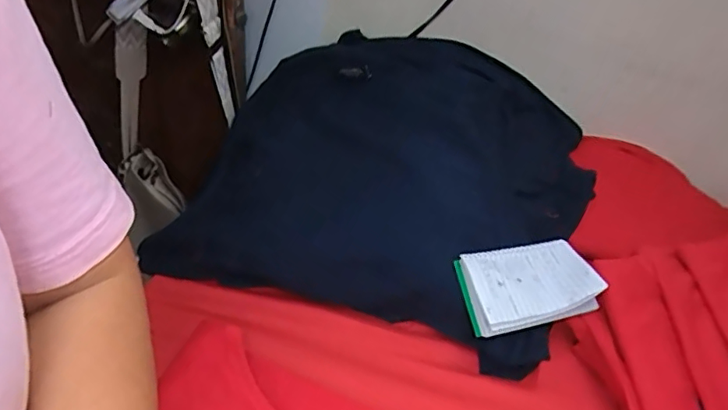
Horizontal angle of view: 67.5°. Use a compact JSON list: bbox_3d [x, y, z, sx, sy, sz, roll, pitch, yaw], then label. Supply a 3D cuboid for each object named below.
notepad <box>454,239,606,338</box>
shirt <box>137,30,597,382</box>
[{"bbox_3d":[0.170,0.080,0.564,0.138,0.031,0.085,-6,52,-18],"label":"notepad"},{"bbox_3d":[0.026,-0.051,0.675,0.481,0.129,0.391,15,44,10],"label":"shirt"}]

